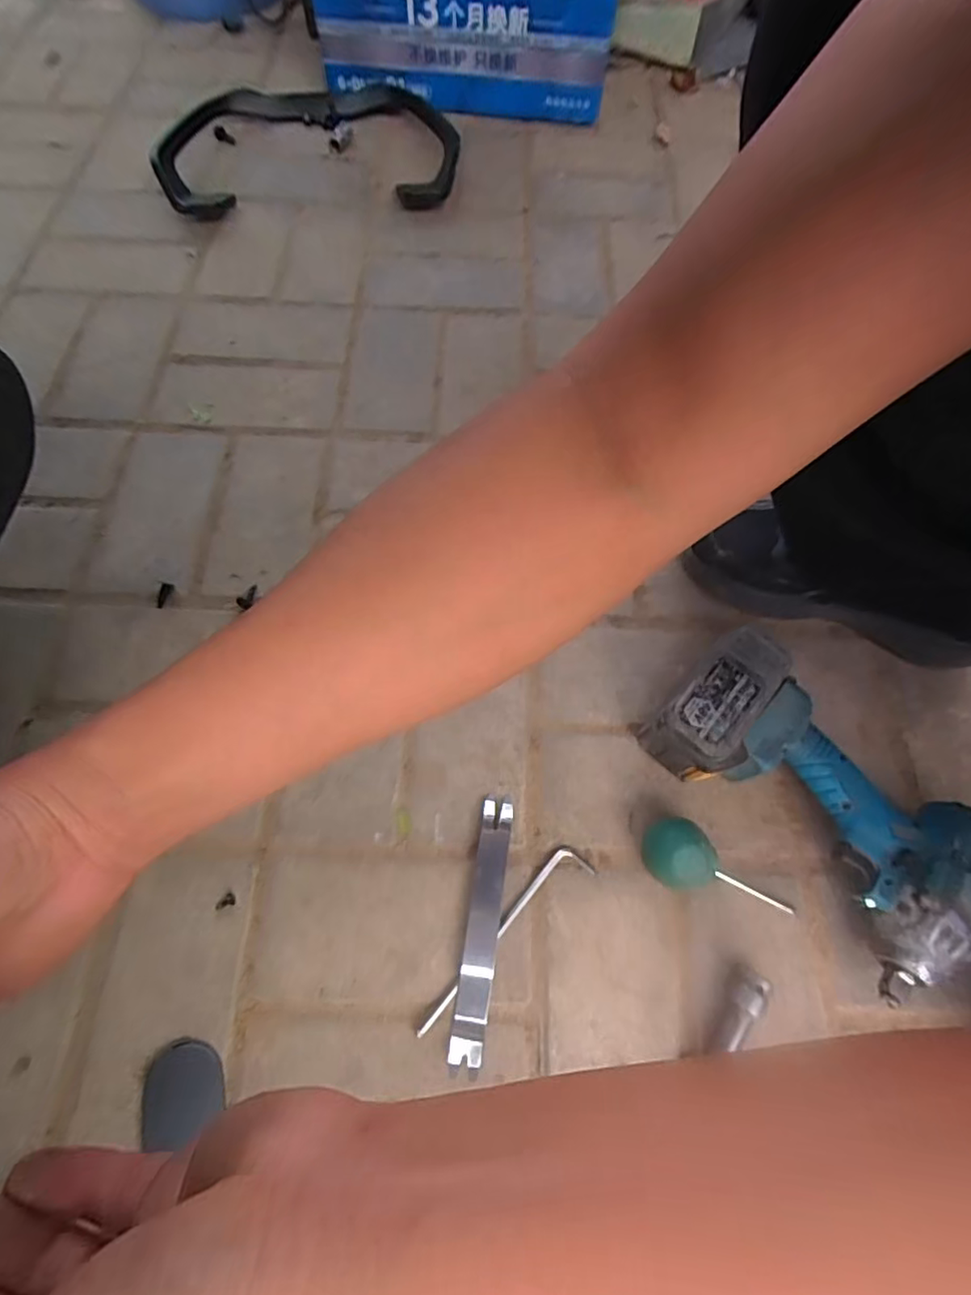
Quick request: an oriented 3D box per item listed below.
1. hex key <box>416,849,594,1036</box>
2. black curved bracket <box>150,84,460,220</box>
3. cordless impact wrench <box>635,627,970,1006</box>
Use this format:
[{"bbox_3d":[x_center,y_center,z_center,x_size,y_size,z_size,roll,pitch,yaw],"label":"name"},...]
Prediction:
[{"bbox_3d":[0.010,0.200,0.398,0.158,0.004,0.027,-36,72,-16],"label":"hex key"},{"bbox_3d":[-0.233,-0.667,0.749,0.376,0.050,0.259,-8,66,-6],"label":"black curved bracket"},{"bbox_3d":[0.236,0.106,0.413,0.119,0.072,0.234,-39,73,-17],"label":"cordless impact wrench"}]

